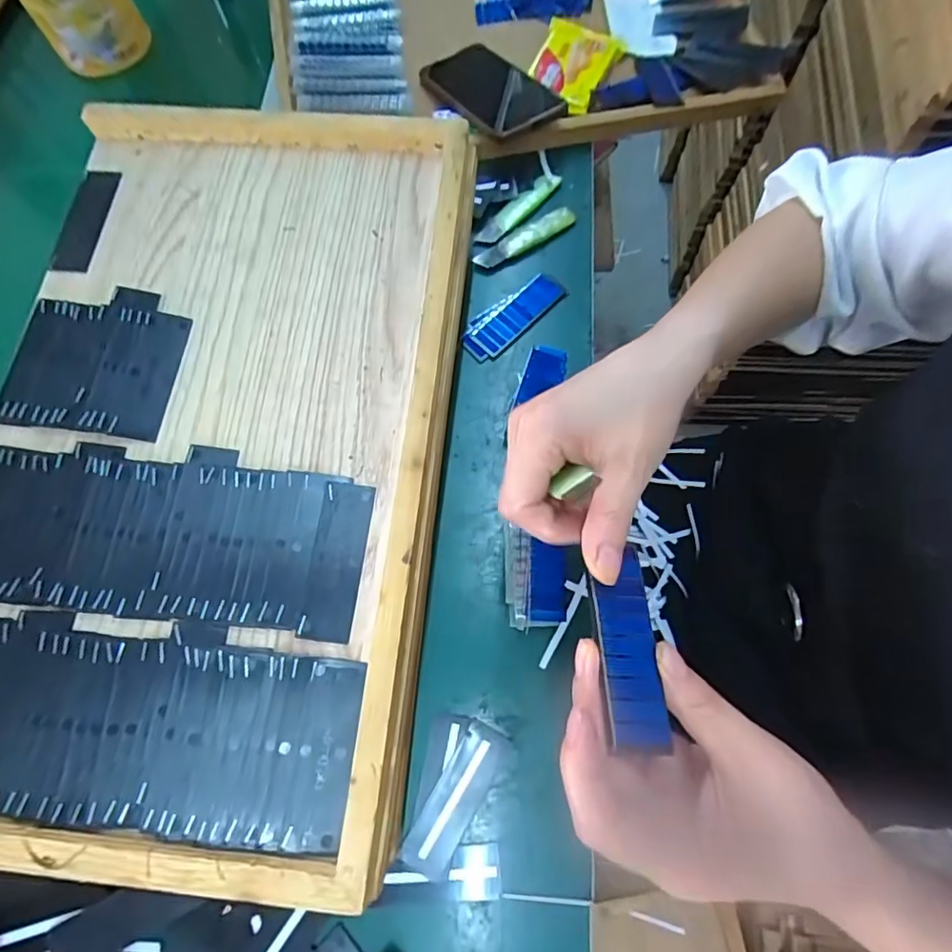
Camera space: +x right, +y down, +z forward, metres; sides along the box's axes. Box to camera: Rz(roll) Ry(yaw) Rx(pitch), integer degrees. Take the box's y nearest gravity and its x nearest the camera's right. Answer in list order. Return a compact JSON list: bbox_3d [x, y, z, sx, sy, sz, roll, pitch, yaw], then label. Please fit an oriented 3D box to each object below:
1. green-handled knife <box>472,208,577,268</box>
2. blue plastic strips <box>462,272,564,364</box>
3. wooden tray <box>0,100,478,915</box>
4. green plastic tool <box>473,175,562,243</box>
[{"bbox_3d":[0.045,-0.217,0.500,0.102,0.011,0.021,-34,73,-9],"label":"green-handled knife"},{"bbox_3d":[0.030,-0.139,0.475,0.099,0.004,0.038,-42,73,-10],"label":"blue plastic strips"},{"bbox_3d":[-0.169,-0.041,0.350,0.304,0.030,0.499,4,69,4],"label":"wooden tray"},{"bbox_3d":[0.039,-0.249,0.511,0.021,0.015,0.099,43,77,15],"label":"green plastic tool"}]

